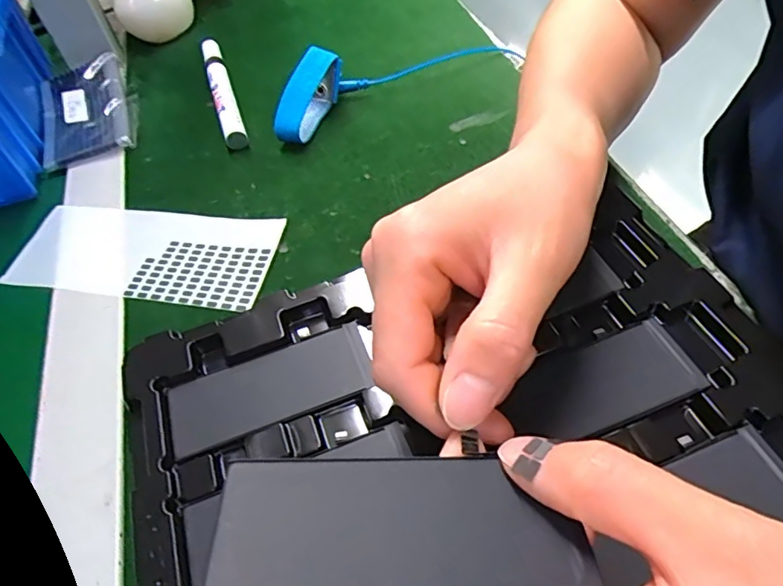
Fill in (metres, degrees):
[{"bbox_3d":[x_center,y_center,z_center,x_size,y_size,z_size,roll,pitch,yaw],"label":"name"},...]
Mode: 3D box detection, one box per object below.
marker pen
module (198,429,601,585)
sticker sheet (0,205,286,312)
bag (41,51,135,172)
[{"bbox_3d":[-0.129,-0.154,0.406,0.016,0.016,0.136,-18,52,-8],"label":"marker pen"},{"bbox_3d":[0.001,0.058,0.138,0.091,0.004,0.039,0,37,-4],"label":"module"},{"bbox_3d":[-0.146,-0.024,0.315,0.156,0.005,0.063,7,53,12],"label":"sticker sheet"},{"bbox_3d":[-0.230,-0.136,0.398,0.067,0.024,0.103,-19,52,-9],"label":"bag"}]

